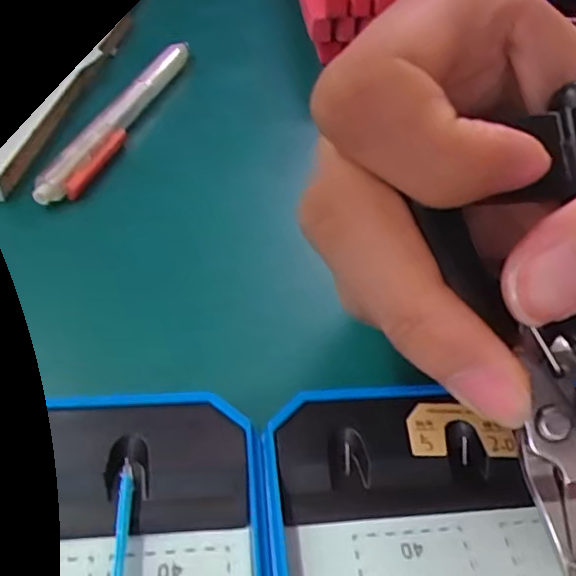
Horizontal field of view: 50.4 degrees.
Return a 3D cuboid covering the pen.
[{"bbox_3d":[-0.066,-0.071,0.247,0.013,0.009,0.125,11,43,8],"label":"pen"}]

